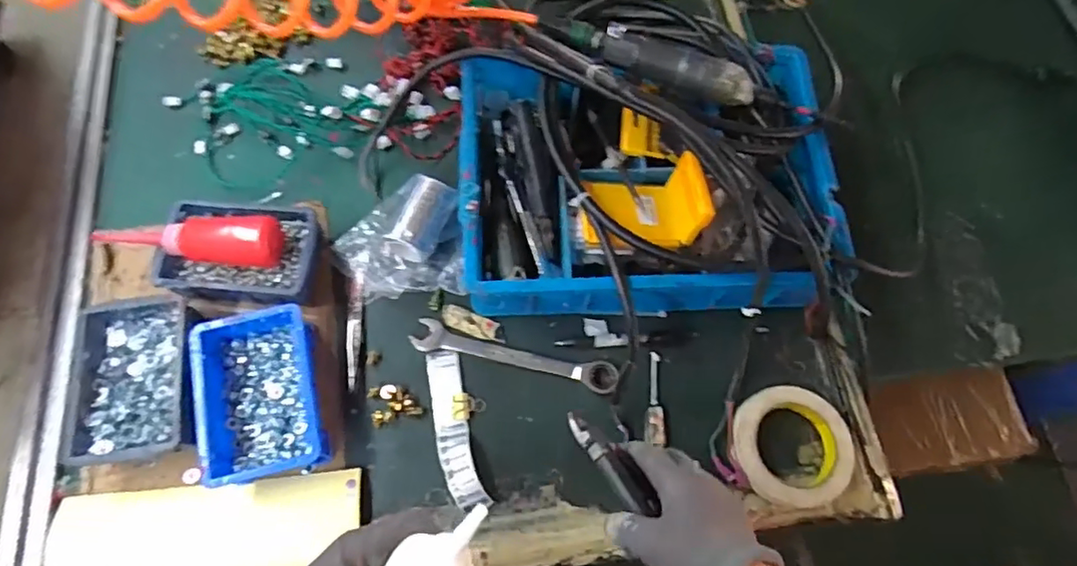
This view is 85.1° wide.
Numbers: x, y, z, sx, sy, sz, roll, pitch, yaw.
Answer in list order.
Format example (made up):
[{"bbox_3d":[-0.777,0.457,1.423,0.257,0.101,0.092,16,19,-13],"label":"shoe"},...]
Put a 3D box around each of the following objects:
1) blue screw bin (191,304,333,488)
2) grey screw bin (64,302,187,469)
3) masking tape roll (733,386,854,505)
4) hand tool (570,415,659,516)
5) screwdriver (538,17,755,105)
[{"bbox_3d":[-0.251,0.099,0.540,0.098,0.055,0.152,-11,71,-7],"label":"blue screw bin"},{"bbox_3d":[-0.363,0.089,0.543,0.100,0.058,0.145,-6,70,-5],"label":"grey screw bin"},{"bbox_3d":[0.239,0.153,0.556,0.106,0.023,0.108,13,70,2],"label":"masking tape roll"},{"bbox_3d":[0.058,0.140,0.460,0.026,0.020,0.094,-37,54,-13],"label":"hand tool"},{"bbox_3d":[0.107,-0.226,0.587,0.218,0.034,0.038,22,70,5],"label":"screwdriver"}]

